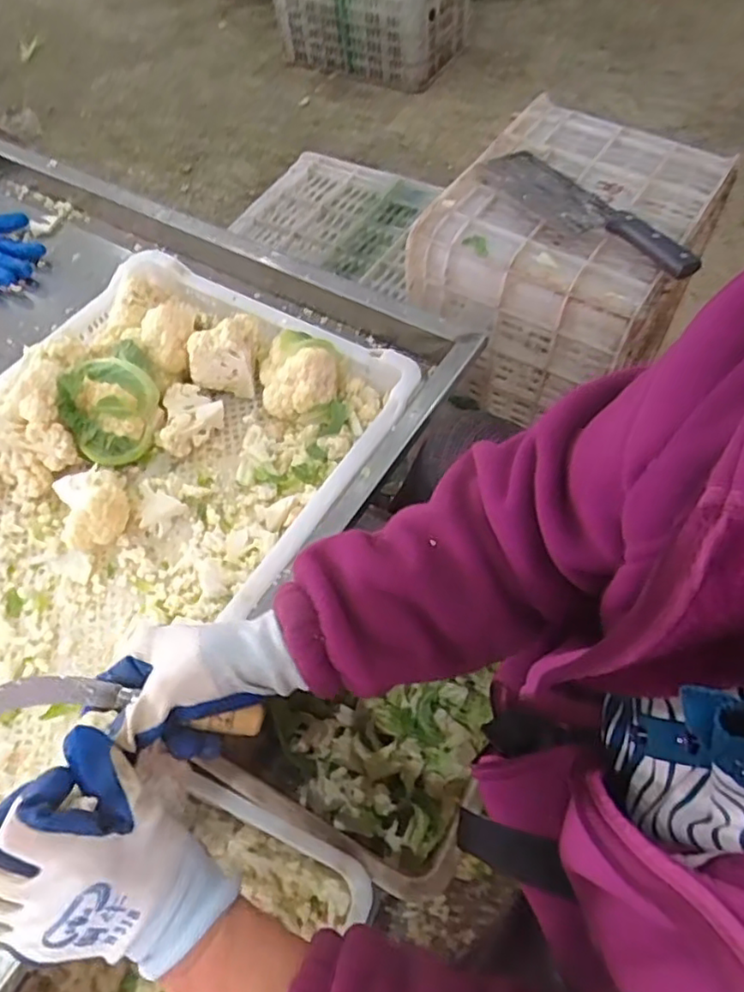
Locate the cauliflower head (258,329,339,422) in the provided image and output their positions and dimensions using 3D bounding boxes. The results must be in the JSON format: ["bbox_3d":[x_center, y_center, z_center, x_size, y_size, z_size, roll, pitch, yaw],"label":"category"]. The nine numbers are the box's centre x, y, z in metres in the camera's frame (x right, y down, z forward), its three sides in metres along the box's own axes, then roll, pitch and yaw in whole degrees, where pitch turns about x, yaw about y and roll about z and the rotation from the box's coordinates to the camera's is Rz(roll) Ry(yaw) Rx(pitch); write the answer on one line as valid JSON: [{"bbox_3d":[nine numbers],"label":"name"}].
[{"bbox_3d":[-0.080,-0.136,0.702,0.088,0.070,0.084,-13,58,-4],"label":"cauliflower head"}]

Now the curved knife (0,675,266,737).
[{"bbox_3d":[-0.156,0.136,0.398,0.172,0.015,0.031,11,58,-8],"label":"curved knife"}]

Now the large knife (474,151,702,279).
[{"bbox_3d":[0.242,-0.324,0.717,0.090,0.018,0.304,-37,63,-17],"label":"large knife"}]

